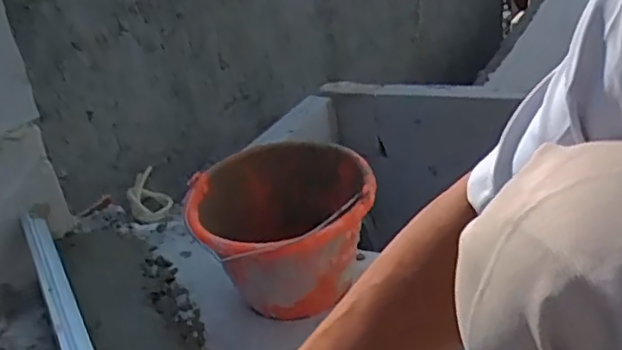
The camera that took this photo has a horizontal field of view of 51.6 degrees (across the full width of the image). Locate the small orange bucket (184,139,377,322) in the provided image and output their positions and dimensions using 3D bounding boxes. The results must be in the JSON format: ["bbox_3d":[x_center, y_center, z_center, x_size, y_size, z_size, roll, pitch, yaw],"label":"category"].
[{"bbox_3d":[-0.031,0.087,0.867,0.241,0.177,0.217,-13,29,-9],"label":"small orange bucket"}]

